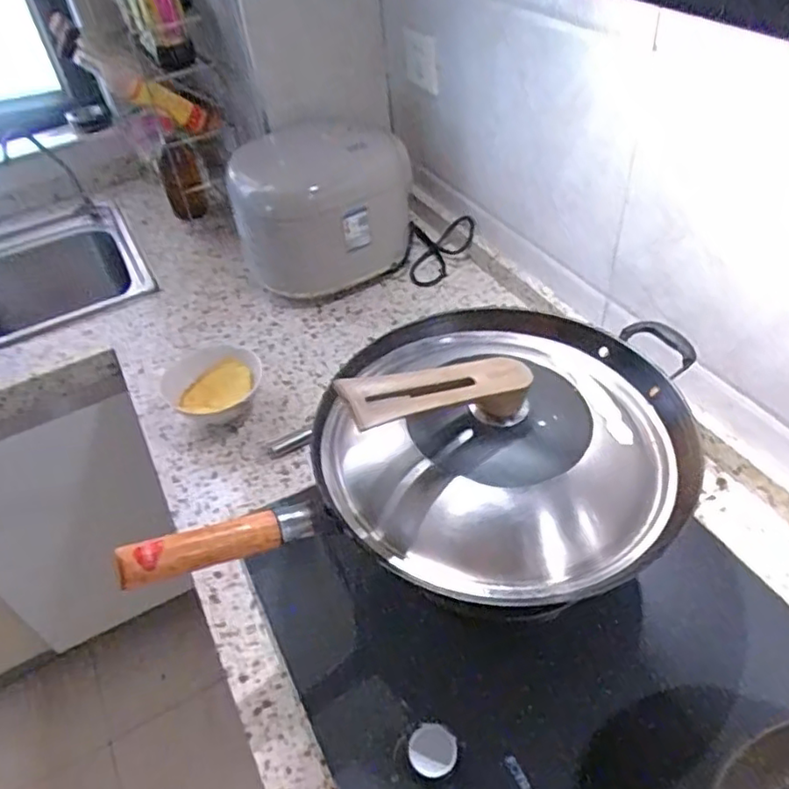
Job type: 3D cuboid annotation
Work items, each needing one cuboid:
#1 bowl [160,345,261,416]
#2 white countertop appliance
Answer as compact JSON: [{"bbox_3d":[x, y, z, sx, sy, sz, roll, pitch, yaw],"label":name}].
[{"bbox_3d":[-0.250,-0.013,0.893,0.134,0.053,0.140,-4,44,4],"label":"bowl"},{"bbox_3d":[-0.124,-0.305,1.074,0.260,0.217,0.247,-13,45,-5],"label":"white countertop appliance"}]

